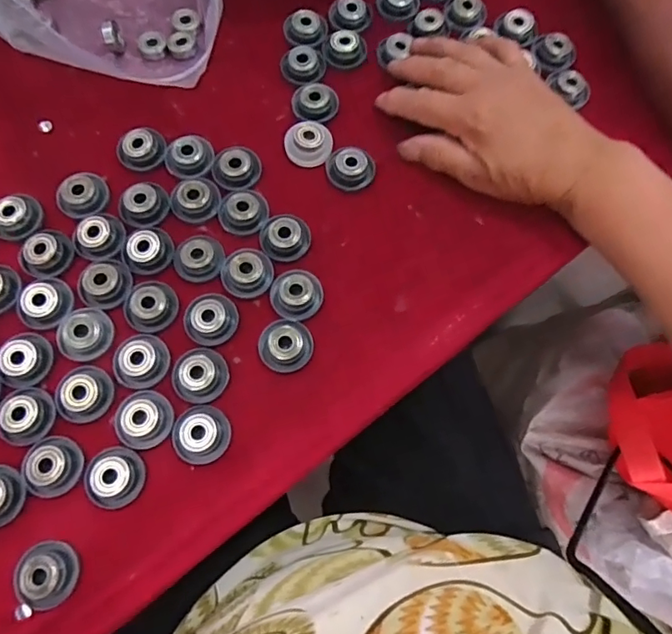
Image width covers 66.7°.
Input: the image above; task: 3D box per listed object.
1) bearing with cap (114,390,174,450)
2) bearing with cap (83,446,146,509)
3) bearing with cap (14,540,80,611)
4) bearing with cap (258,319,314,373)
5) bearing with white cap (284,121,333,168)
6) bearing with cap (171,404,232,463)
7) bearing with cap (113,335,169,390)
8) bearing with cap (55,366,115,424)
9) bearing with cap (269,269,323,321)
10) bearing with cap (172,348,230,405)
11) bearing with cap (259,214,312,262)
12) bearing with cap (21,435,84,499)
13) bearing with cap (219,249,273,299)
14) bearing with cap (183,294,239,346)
[{"bbox_3d":[-0.113,0.060,0.299,0.032,0.009,0.033,0,71,-1],"label":"bearing with cap"},{"bbox_3d":[-0.127,0.091,0.291,0.032,0.011,0.032,0,71,-1],"label":"bearing with cap"},{"bbox_3d":[-0.158,0.140,0.276,0.032,0.011,0.033,-3,71,-2],"label":"bearing with cap"},{"bbox_3d":[-0.031,0.017,0.315,0.030,0.016,0.033,0,71,-1],"label":"bearing with cap"},{"bbox_3d":[-0.019,-0.124,0.363,0.032,0.013,0.029,2,71,0],"label":"bearing with white cap"},{"bbox_3d":[-0.079,0.068,0.299,0.031,0.012,0.032,0,71,-1],"label":"bearing with cap"},{"bbox_3d":[-0.118,0.027,0.309,0.030,0.011,0.032,0,71,-1],"label":"bearing with cap"},{"bbox_3d":[-0.151,0.046,0.303,0.031,0.009,0.032,0,71,-1],"label":"bearing with cap"},{"bbox_3d":[-0.025,-0.015,0.326,0.031,0.015,0.032,0,71,-1],"label":"bearing with cap"},{"bbox_3d":[-0.082,0.034,0.308,0.031,0.012,0.033,16,71,5],"label":"bearing with cap"},{"bbox_3d":[-0.033,-0.052,0.339,0.033,0.015,0.027,-13,71,-5],"label":"bearing with cap"},{"bbox_3d":[-0.164,0.085,0.291,0.032,0.008,0.033,5,71,1],"label":"bearing with cap"},{"bbox_3d":[-0.057,-0.029,0.329,0.029,0.011,0.032,36,74,11],"label":"bearing with cap"},{"bbox_3d":[-0.079,0.001,0.321,0.032,0.011,0.031,0,71,-1],"label":"bearing with cap"}]

